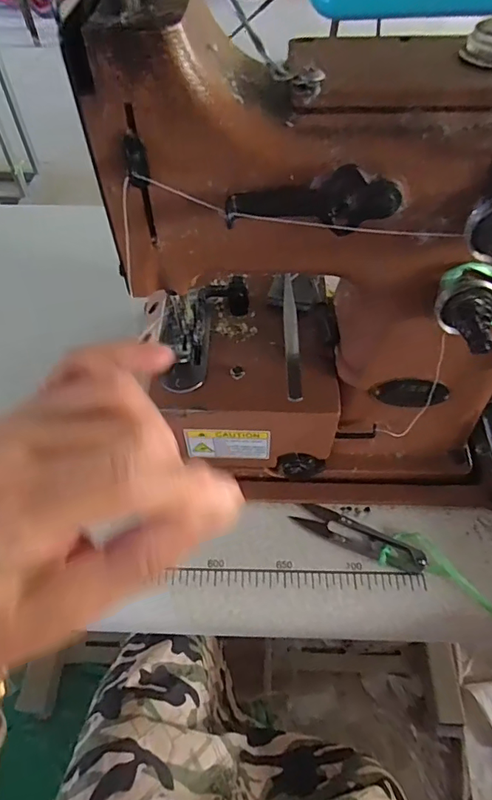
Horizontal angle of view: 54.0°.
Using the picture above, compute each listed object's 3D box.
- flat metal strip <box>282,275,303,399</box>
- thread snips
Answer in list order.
[{"bbox_3d":[0.032,-0.046,0.343,0.011,0.010,0.117,1,54,2],"label":"flat metal strip"},{"bbox_3d":[0.085,0.104,0.367,0.099,0.009,0.024,22,58,17],"label":"thread snips"}]

